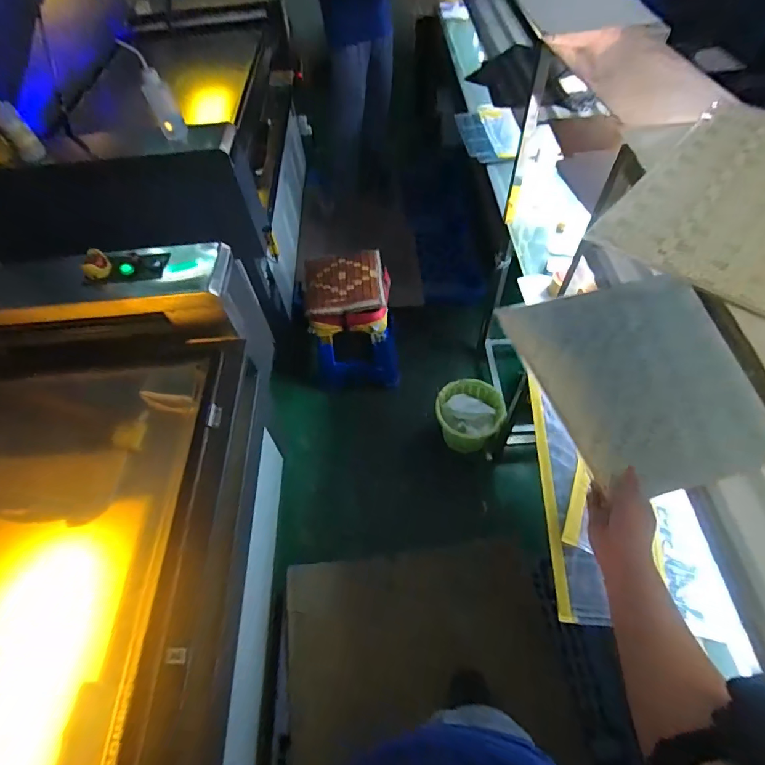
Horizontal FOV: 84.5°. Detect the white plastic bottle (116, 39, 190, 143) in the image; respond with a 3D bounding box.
[{"bbox_3d":[-0.597,-0.764,1.127,0.070,0.234,0.071,-23,58,-11],"label":"white plastic bottle"}]

